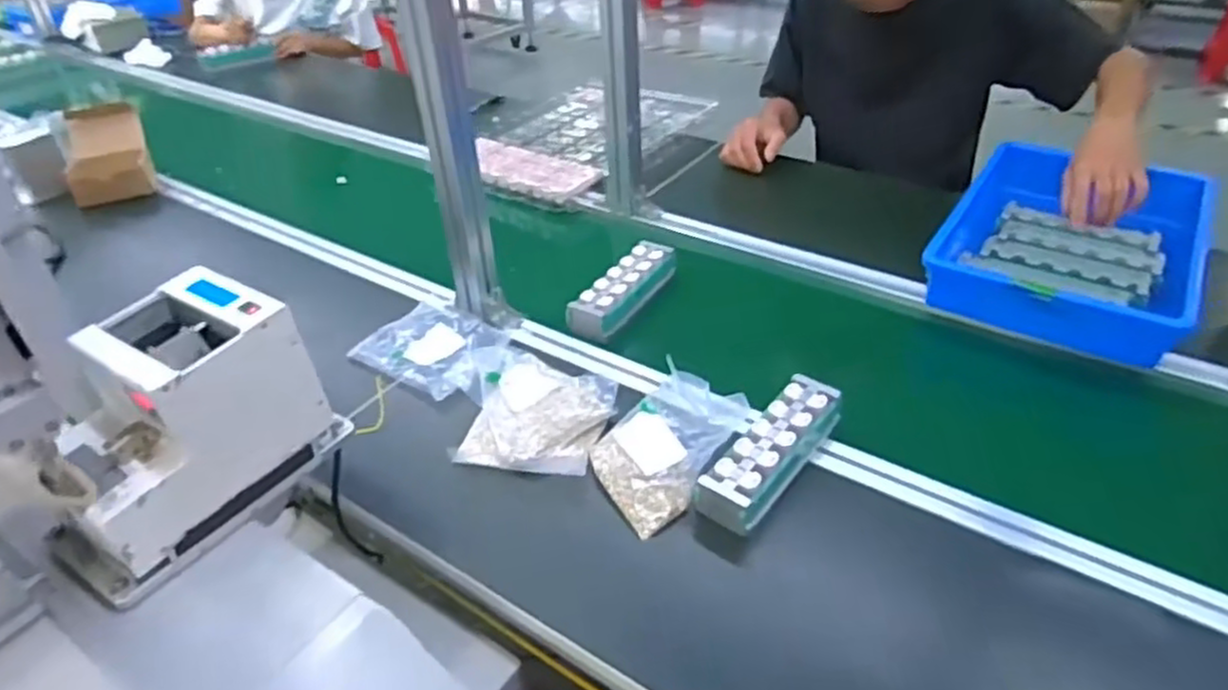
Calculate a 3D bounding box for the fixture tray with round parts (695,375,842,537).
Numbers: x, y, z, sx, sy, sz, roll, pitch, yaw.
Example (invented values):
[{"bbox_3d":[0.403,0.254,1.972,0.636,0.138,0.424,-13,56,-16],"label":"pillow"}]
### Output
[{"bbox_3d":[0.158,0.108,0.755,0.057,0.055,0.194,26,46,32],"label":"fixture tray with round parts"}]

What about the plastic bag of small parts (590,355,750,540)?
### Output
[{"bbox_3d":[0.049,0.098,0.758,0.152,0.061,0.114,-30,45,-31],"label":"plastic bag of small parts"}]

